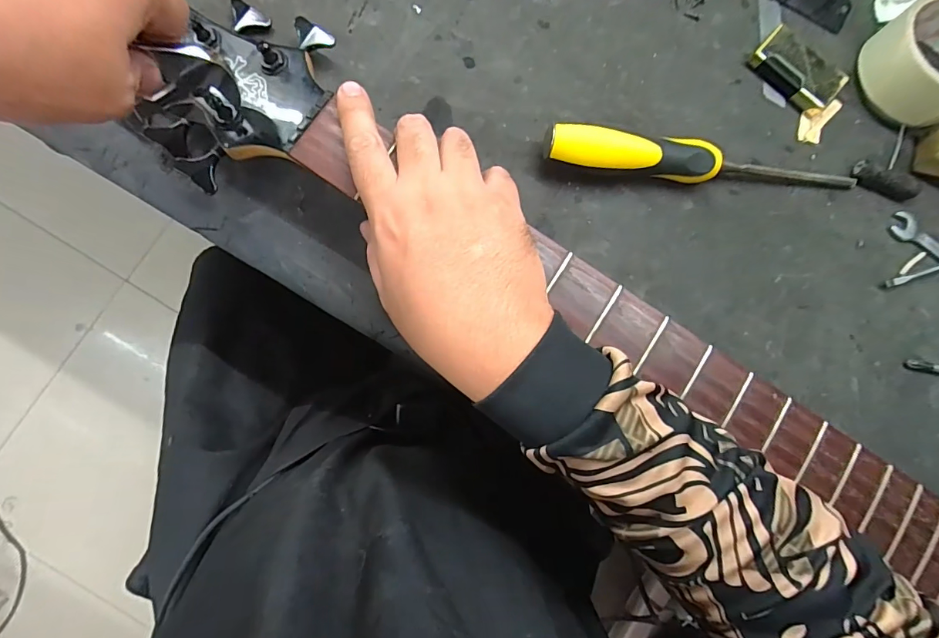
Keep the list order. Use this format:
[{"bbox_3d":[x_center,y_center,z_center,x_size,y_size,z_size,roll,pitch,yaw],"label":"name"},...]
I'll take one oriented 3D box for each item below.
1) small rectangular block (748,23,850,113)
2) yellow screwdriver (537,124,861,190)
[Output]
[{"bbox_3d":[0.257,-0.195,0.345,0.067,0.014,0.039,41,84,1],"label":"small rectangular block"},{"bbox_3d":[0.175,-0.114,0.324,0.242,0.035,0.026,3,85,-3],"label":"yellow screwdriver"}]

